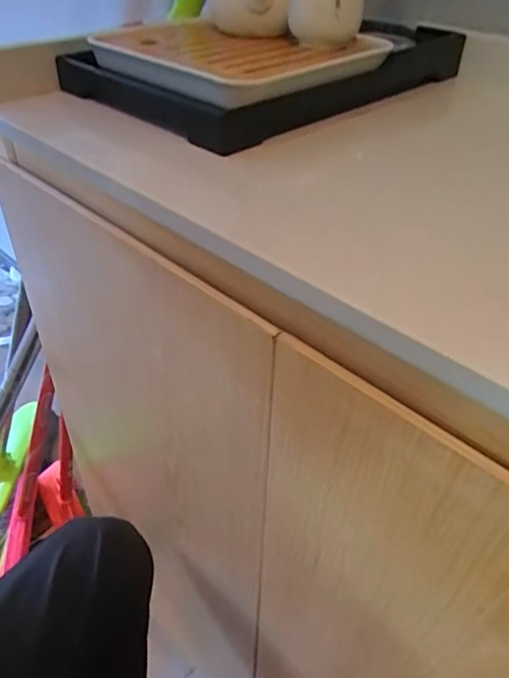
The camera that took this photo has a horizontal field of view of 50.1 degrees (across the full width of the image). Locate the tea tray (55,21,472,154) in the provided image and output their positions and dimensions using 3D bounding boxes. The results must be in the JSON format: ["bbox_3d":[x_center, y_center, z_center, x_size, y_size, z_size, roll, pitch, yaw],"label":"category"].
[{"bbox_3d":[0.016,-0.261,0.514,0.315,0.049,0.207,-30,49,-32],"label":"tea tray"}]

